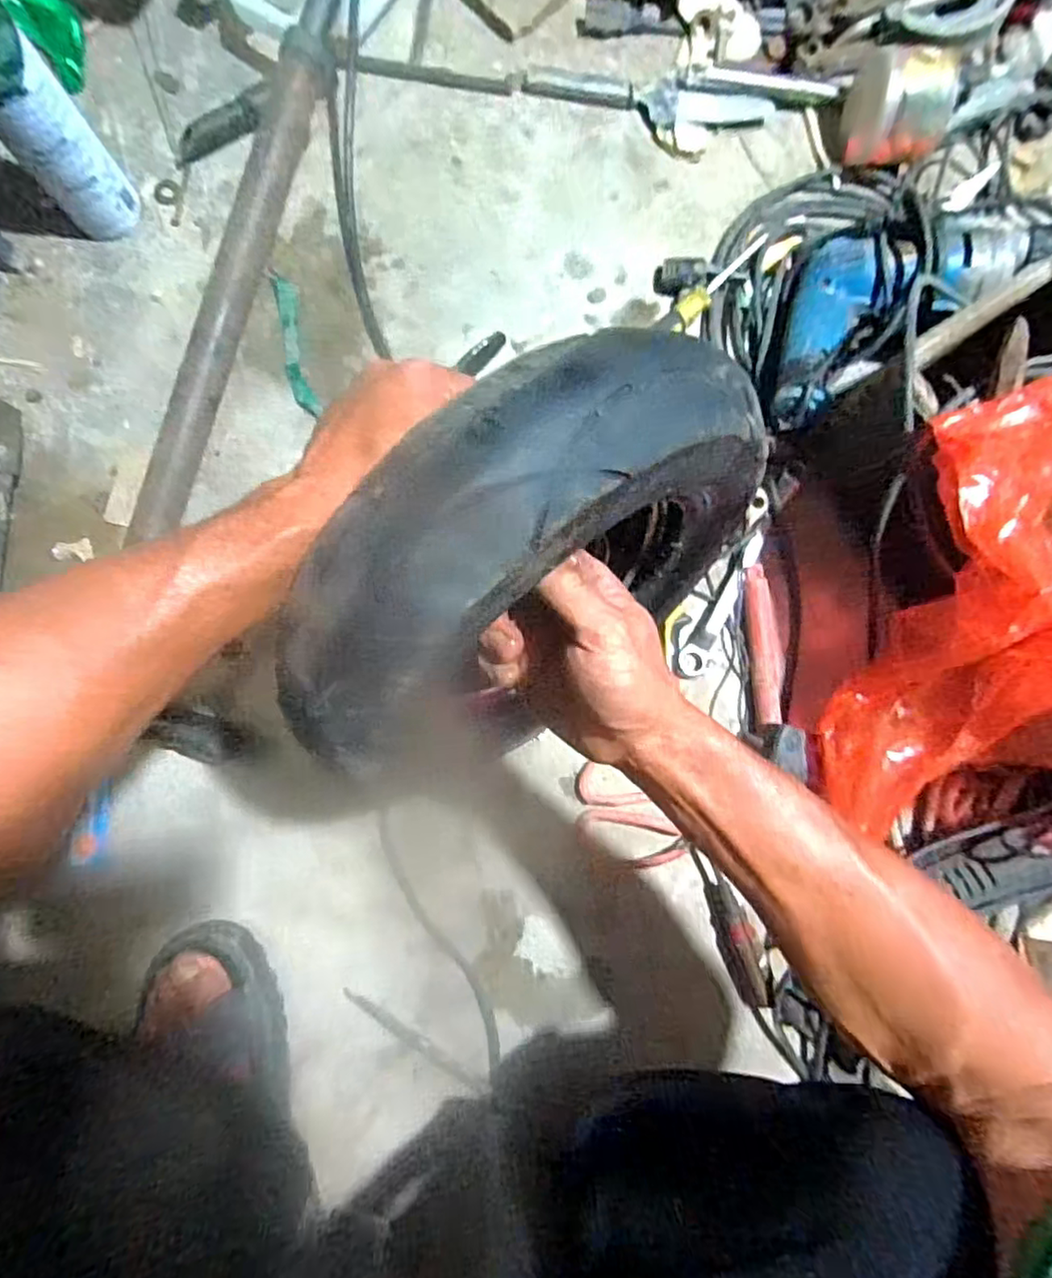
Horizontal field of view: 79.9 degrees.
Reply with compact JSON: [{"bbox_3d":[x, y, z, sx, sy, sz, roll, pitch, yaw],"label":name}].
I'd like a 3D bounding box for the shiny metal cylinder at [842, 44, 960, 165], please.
[{"bbox_3d":[0.343,-0.486,0.576,0.075,0.072,0.075,2,86,-1],"label":"shiny metal cylinder"}]

